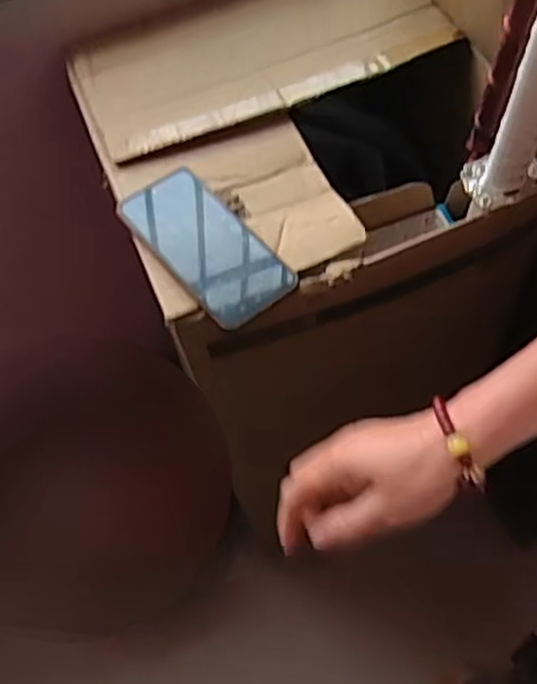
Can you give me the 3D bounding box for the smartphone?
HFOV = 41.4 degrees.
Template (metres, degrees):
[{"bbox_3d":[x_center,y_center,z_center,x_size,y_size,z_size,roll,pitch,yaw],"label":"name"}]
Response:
[{"bbox_3d":[-0.052,-0.083,0.594,0.076,0.012,0.164,-37,65,-17],"label":"smartphone"}]

